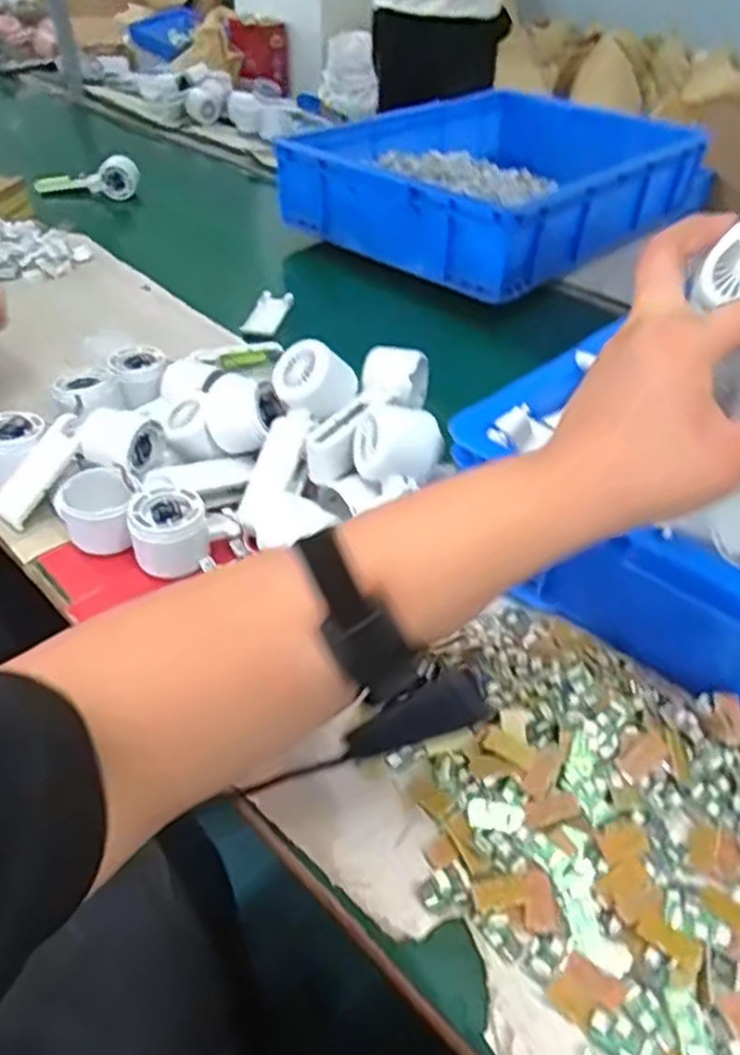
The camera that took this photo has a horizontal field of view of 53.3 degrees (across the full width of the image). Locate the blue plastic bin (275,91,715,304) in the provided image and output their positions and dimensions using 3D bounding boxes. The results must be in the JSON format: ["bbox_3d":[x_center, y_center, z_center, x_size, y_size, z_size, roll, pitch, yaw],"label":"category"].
[{"bbox_3d":[0.218,-0.553,1.161,0.412,0.125,0.613,33,50,28],"label":"blue plastic bin"}]

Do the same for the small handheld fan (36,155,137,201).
[{"bbox_3d":[-0.486,-0.601,1.260,0.194,0.059,0.045,5,42,1],"label":"small handheld fan"}]

